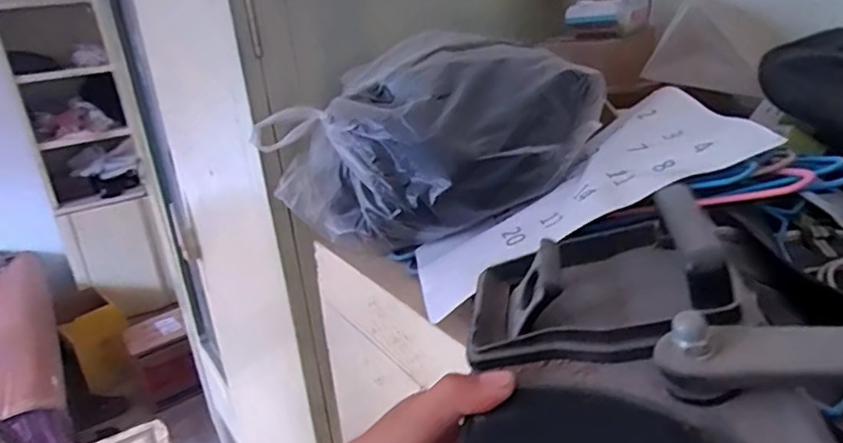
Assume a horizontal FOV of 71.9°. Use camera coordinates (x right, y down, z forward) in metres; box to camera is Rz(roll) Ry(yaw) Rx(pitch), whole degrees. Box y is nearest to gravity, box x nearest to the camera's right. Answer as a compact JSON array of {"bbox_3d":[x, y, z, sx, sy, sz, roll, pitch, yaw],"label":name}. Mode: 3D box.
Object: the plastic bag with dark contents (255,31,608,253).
[{"bbox_3d":[-0.004,-0.074,0.561,0.318,0.164,0.143,7,26,28],"label":"plastic bag with dark contents"}]

